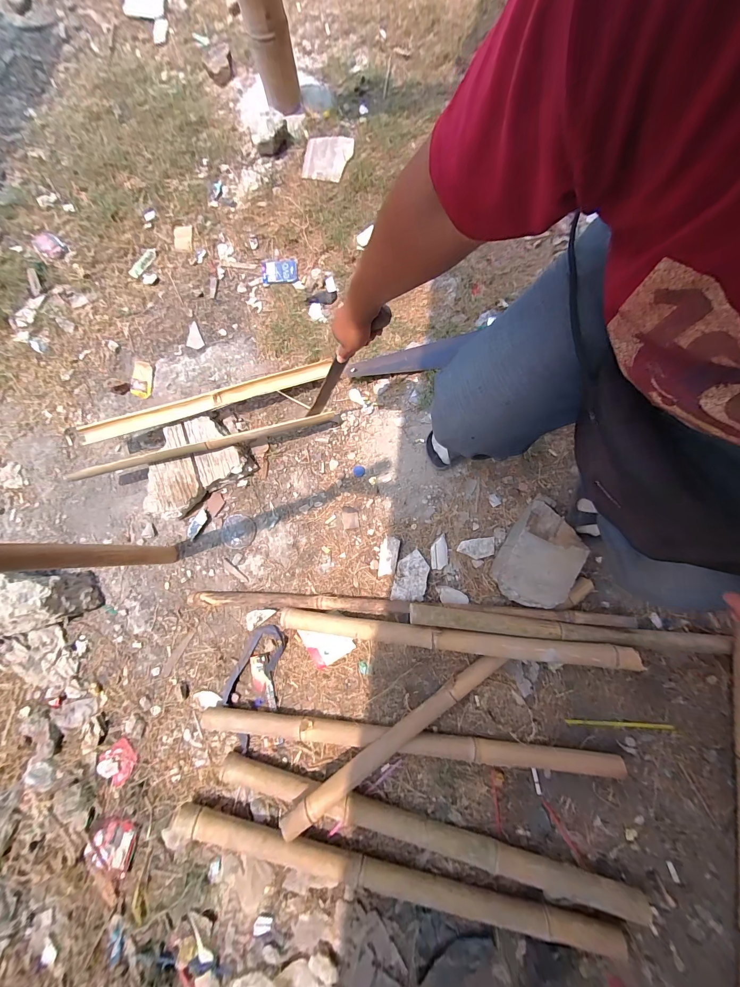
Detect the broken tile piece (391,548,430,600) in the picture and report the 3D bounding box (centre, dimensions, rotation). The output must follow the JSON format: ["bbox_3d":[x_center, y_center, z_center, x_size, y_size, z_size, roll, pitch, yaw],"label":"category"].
[{"bbox_3d":[0.106,0.212,0.822,0.079,0.019,0.126,15,80,2],"label":"broken tile piece"}]

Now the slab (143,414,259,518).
[{"bbox_3d":[-0.494,-0.088,0.884,0.285,0.069,0.231,-35,82,-4],"label":"slab"}]

